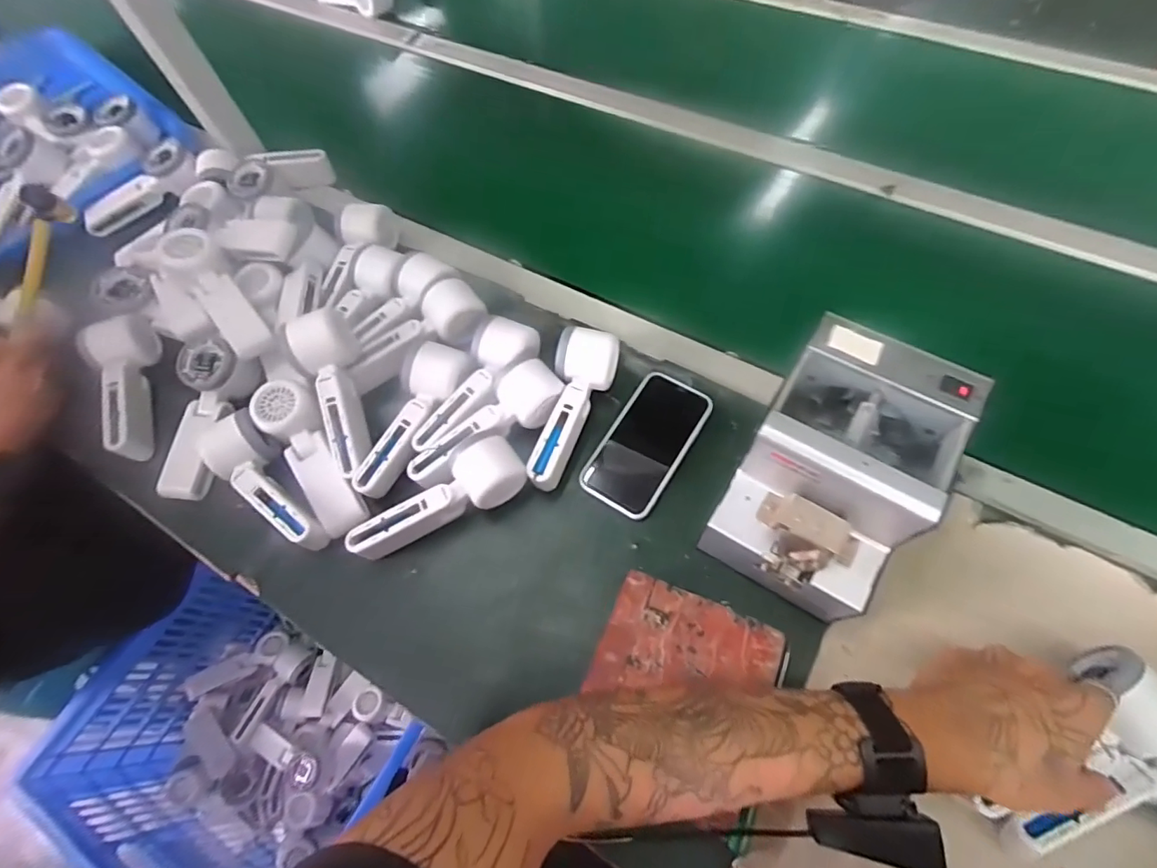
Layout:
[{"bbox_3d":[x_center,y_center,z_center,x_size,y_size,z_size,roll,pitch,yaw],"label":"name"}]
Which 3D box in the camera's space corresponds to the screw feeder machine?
[{"bbox_3d":[0.196,0.032,0.421,0.125,0.143,0.174,25,68,16],"label":"screw feeder machine"}]

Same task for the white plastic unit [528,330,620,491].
[{"bbox_3d":[-0.004,-0.022,0.516,0.057,0.061,0.159,10,65,9],"label":"white plastic unit"}]

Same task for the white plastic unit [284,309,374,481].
[{"bbox_3d":[-0.238,-0.042,0.517,0.055,0.046,0.170,-17,79,-8],"label":"white plastic unit"}]

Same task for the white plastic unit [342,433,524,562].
[{"bbox_3d":[-0.129,0.063,0.493,0.168,0.063,0.058,-30,65,-10],"label":"white plastic unit"}]

